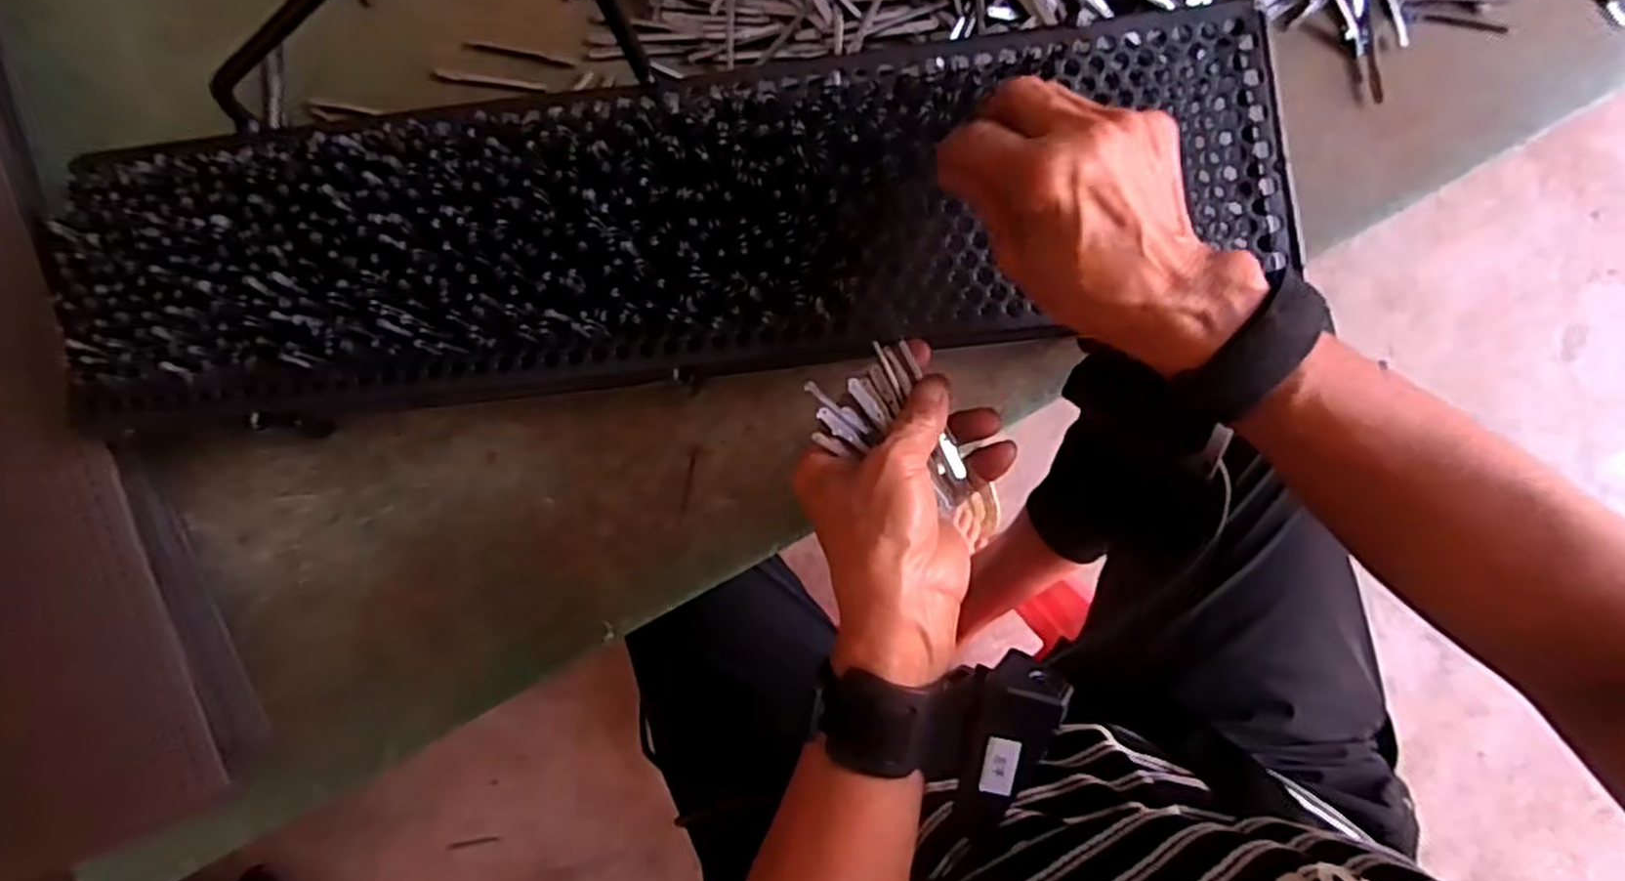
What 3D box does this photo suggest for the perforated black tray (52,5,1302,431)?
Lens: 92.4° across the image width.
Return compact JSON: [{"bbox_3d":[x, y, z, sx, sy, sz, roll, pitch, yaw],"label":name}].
[{"bbox_3d":[-0.074,-0.105,0.383,0.587,0.039,0.150,-8,86,2],"label":"perforated black tray"}]

